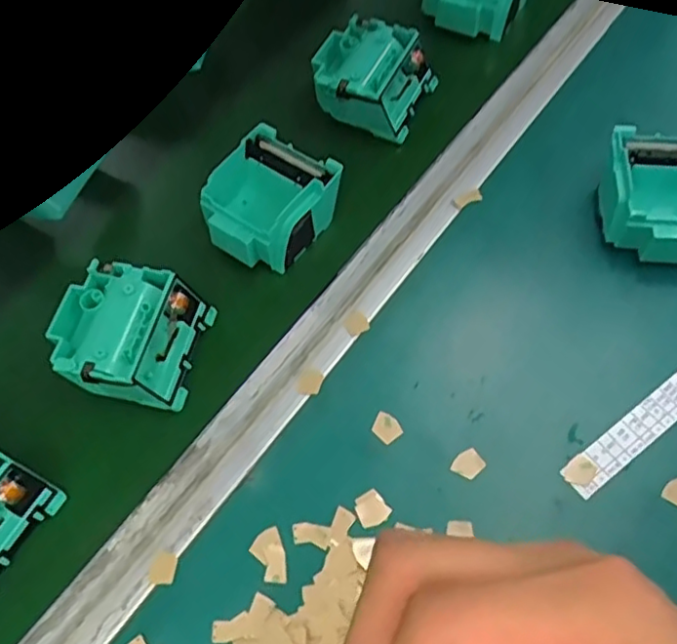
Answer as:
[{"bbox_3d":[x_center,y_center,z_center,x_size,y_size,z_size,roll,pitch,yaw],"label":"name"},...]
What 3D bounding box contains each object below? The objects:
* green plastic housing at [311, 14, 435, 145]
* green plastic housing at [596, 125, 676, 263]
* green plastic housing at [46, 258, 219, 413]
[{"bbox_3d":[0.025,-0.182,0.485,0.079,0.037,0.076,22,64,14],"label":"green plastic housing"},{"bbox_3d":[0.208,-0.081,0.414,0.075,0.045,0.081,2,61,4],"label":"green plastic housing"},{"bbox_3d":[-0.128,0.010,0.393,0.080,0.040,0.079,10,62,9],"label":"green plastic housing"}]

